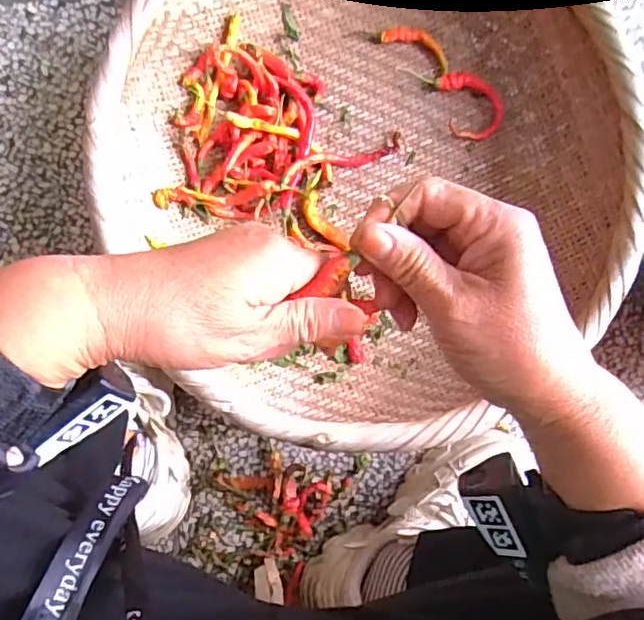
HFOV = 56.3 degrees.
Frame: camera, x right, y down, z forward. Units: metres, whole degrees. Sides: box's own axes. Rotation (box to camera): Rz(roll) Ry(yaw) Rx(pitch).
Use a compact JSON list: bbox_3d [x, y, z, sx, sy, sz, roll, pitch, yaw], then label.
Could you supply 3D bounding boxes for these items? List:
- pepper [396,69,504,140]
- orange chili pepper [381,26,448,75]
[{"bbox_3d":[0.149,-0.237,0.655,0.058,0.026,0.115,-39,92,-5],"label":"pepper"},{"bbox_3d":[0.106,-0.290,0.659,0.081,0.010,0.030,28,86,-3],"label":"orange chili pepper"}]

